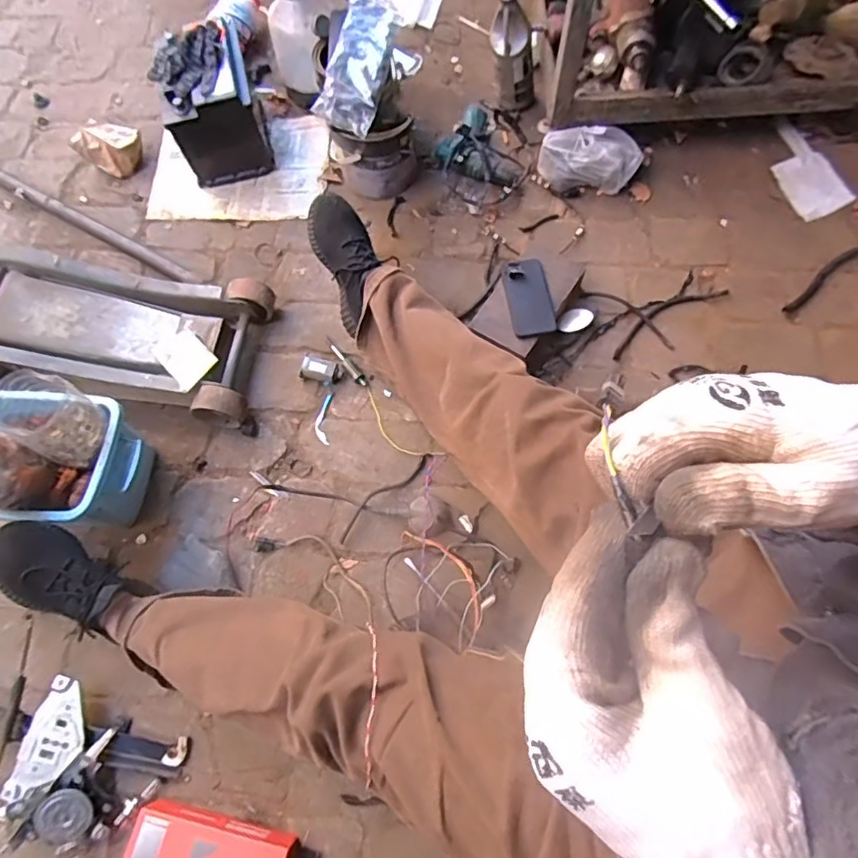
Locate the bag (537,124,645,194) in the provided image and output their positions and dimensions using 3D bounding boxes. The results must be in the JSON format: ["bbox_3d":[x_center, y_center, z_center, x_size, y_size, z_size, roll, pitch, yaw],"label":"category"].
[{"bbox_3d":[0.315,-0.522,1.095,0.197,0.095,0.072,1,71,2],"label":"bag"}]

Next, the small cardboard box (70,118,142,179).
[{"bbox_3d":[-0.650,-0.579,1.154,0.106,0.069,0.094,25,76,7],"label":"small cardboard box"}]

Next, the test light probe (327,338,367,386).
[{"bbox_3d":[-0.152,-0.124,1.016,0.018,0.011,0.119,-38,77,-10],"label":"test light probe"}]

